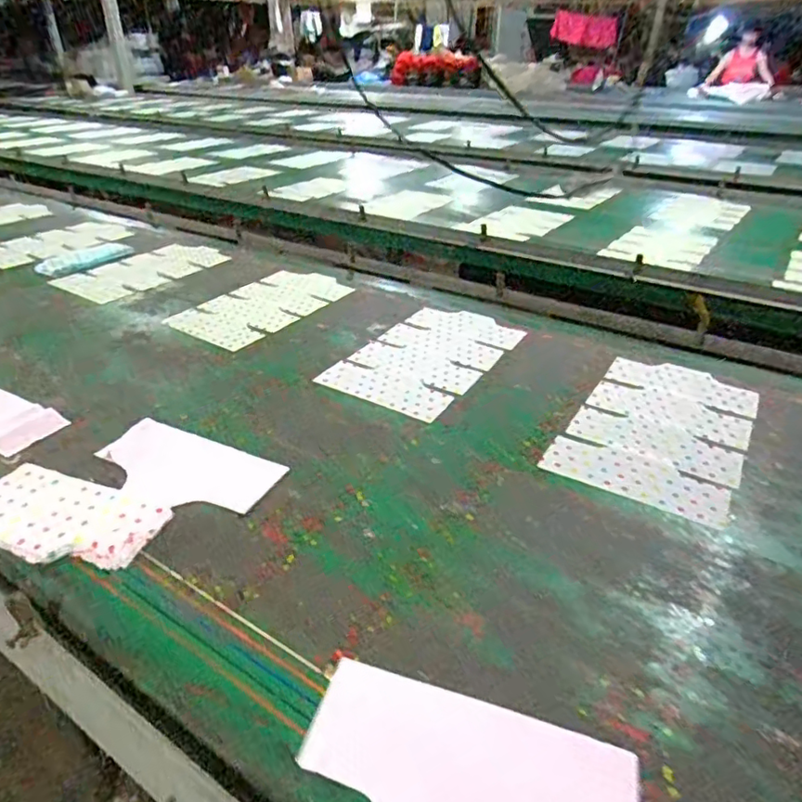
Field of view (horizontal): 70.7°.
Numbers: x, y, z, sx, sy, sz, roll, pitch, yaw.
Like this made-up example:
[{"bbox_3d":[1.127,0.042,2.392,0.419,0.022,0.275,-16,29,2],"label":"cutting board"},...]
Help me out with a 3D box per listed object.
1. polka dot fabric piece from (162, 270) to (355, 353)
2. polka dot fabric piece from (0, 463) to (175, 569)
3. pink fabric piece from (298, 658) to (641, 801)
[{"bbox_3d":[-0.368,-0.265,1.537,0.282,0.007,0.479,18,36,27],"label":"polka dot fabric piece"},{"bbox_3d":[-0.496,0.168,0.828,0.287,0.014,0.137,11,37,15],"label":"polka dot fabric piece"},{"bbox_3d":[0.062,0.367,0.548,0.318,0.009,0.162,10,33,15],"label":"pink fabric piece"}]

